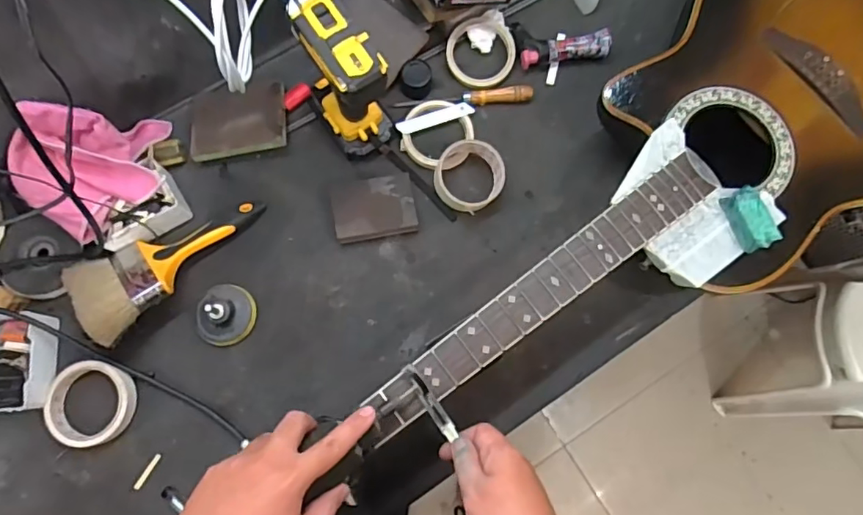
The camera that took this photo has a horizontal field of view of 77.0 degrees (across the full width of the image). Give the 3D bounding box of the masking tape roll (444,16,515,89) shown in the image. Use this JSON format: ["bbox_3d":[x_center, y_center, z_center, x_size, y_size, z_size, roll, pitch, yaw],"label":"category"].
[{"bbox_3d":[0.066,-0.277,0.734,0.090,0.026,0.094,5,76,0],"label":"masking tape roll"}]

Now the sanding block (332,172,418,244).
[{"bbox_3d":[-0.071,-0.060,0.678,0.100,0.028,0.071,-11,77,-4],"label":"sanding block"}]

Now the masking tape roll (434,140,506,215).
[{"bbox_3d":[0.047,-0.100,0.675,0.080,0.040,0.083,0,76,-1],"label":"masking tape roll"}]

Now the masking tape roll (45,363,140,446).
[{"bbox_3d":[-0.388,0.167,0.622,0.094,0.020,0.093,0,76,-1],"label":"masking tape roll"}]

